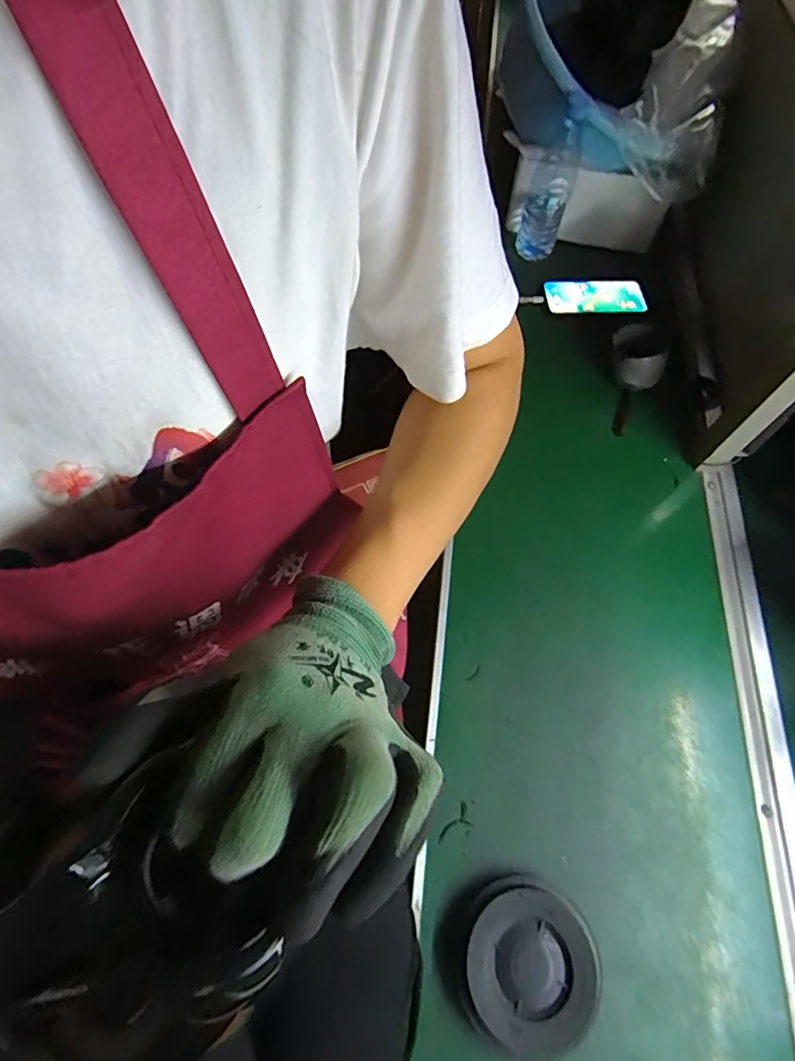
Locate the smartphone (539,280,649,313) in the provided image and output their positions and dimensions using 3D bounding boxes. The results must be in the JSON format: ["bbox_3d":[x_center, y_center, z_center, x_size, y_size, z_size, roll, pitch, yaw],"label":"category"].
[{"bbox_3d":[0.314,-0.373,0.818,0.161,0.010,0.079,-2,64,-4],"label":"smartphone"}]

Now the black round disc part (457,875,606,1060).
[{"bbox_3d":[0.112,0.369,0.437,0.119,0.035,0.111,1,64,-2],"label":"black round disc part"}]

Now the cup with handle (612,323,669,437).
[{"bbox_3d":[0.336,-0.213,0.724,0.062,0.058,0.155,5,101,0],"label":"cup with handle"}]

